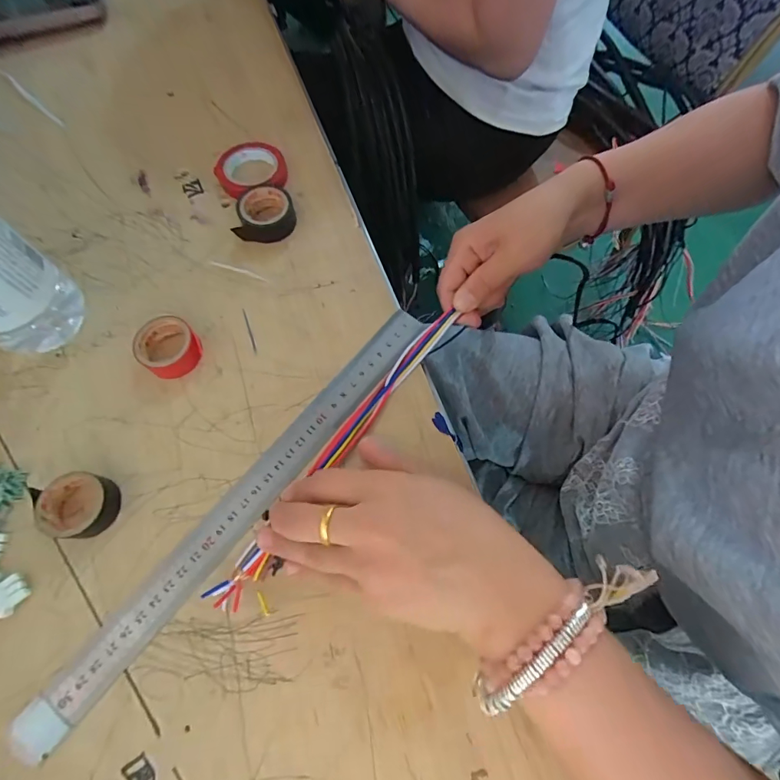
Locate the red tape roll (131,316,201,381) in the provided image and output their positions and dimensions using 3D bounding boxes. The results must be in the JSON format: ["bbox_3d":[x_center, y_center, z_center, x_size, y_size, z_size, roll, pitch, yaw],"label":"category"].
[{"bbox_3d":[-0.150,-0.029,0.289,0.037,0.018,0.040,0,68,-1],"label":"red tape roll"}]

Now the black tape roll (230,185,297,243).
[{"bbox_3d":[-0.096,-0.136,0.331,0.043,0.020,0.041,0,68,-1],"label":"black tape roll"}]

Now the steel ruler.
[{"bbox_3d":[-0.082,0.064,0.261,0.027,0.004,0.314,37,72,13],"label":"steel ruler"}]

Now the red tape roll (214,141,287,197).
[{"bbox_3d":[-0.115,-0.183,0.355,0.057,0.019,0.055,0,68,-1],"label":"red tape roll"}]

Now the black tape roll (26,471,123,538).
[{"bbox_3d":[-0.183,0.067,0.250,0.039,0.016,0.037,0,68,-1],"label":"black tape roll"}]

